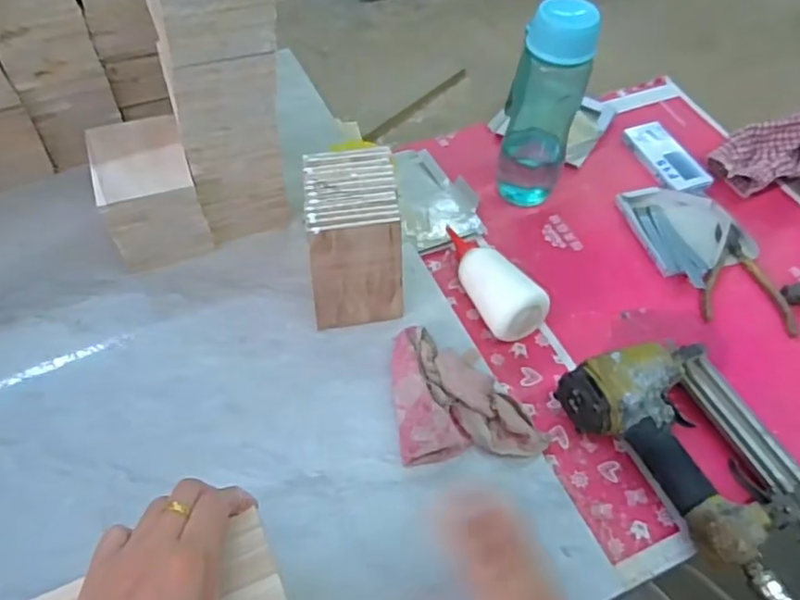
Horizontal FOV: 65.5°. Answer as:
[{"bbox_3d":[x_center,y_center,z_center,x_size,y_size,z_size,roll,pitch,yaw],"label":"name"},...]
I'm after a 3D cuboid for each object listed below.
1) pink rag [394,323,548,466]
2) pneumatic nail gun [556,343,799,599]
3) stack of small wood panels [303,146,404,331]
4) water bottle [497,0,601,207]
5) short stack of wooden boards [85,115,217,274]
[{"bbox_3d":[0.061,0.081,0.573,0.133,0.033,0.135,-3,55,-7],"label":"pink rag"},{"bbox_3d":[0.276,0.132,0.543,0.158,0.059,0.245,-27,61,-22],"label":"pneumatic nail gun"},{"bbox_3d":[-0.047,-0.062,0.622,0.086,0.105,0.145,-5,56,-8],"label":"stack of small wood panels"},{"bbox_3d":[0.159,-0.212,0.692,0.077,0.237,0.064,18,55,8],"label":"water bottle"},{"bbox_3d":[-0.261,-0.112,0.646,0.094,0.095,0.132,-17,58,-16],"label":"short stack of wooden boards"}]

